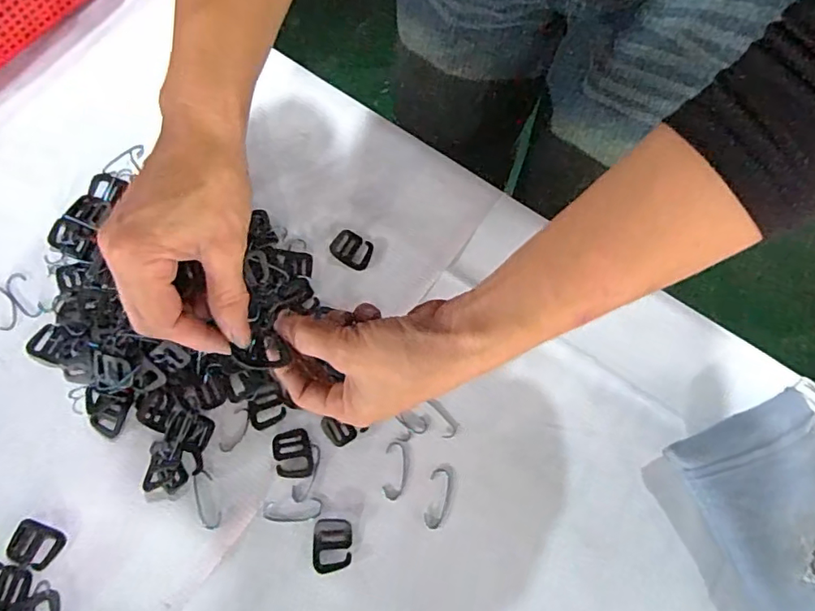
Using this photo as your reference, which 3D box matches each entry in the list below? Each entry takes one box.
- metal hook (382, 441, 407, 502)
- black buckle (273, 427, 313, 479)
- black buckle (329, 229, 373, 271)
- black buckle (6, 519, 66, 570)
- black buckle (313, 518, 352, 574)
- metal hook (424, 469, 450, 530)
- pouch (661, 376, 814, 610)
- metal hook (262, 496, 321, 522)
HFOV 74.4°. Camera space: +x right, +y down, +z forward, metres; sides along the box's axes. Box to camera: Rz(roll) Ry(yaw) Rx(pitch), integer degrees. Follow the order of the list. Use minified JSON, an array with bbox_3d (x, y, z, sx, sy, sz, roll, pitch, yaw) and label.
[{"bbox_3d":[-0.009,0.115,0.373,0.015,0.004,0.039,6,69,0],"label":"metal hook"},{"bbox_3d":[-0.080,0.103,0.373,0.026,0.004,0.032,-10,70,-7],"label":"black buckle"},{"bbox_3d":[-0.044,-0.044,0.425,0.034,0.004,0.026,32,71,9],"label":"black buckle"},{"bbox_3d":[-0.243,0.156,0.350,0.033,0.004,0.026,18,69,4],"label":"black buckle"},{"bbox_3d":[-0.050,0.159,0.355,0.025,0.004,0.033,0,69,-3],"label":"black buckle"},{"bbox_3d":[0.021,0.132,0.368,0.014,0.004,0.039,12,69,2],"label":"metal hook"},{"bbox_3d":[0.253,0.153,0.353,0.124,0.038,0.172,-14,71,-8],"label":"pouch"},{"bbox_3d":[-0.078,0.139,0.362,0.038,0.004,0.014,-6,70,-5],"label":"metal hook"}]

